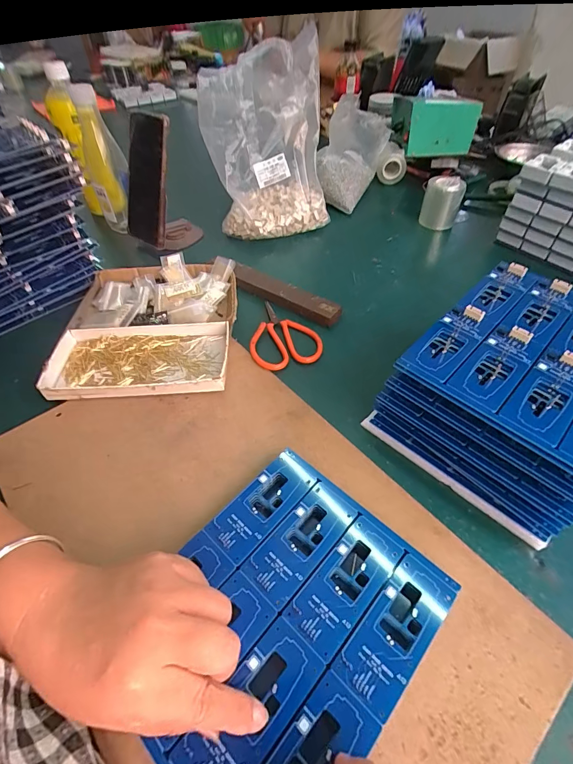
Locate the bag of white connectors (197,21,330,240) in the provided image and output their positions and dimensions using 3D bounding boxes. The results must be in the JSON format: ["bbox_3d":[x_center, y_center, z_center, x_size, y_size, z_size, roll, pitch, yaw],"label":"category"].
[{"bbox_3d":[-0.036,-0.363,0.566,0.171,0.228,0.132,-9,50,-5],"label":"bag of white connectors"}]

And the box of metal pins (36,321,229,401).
[{"bbox_3d":[-0.160,-0.027,0.409,0.189,0.022,0.099,-4,50,-1],"label":"box of metal pins"}]

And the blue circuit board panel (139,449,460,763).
[{"bbox_3d":[-0.005,0.155,0.246,0.158,0.006,0.186,35,59,27],"label":"blue circuit board panel"}]

